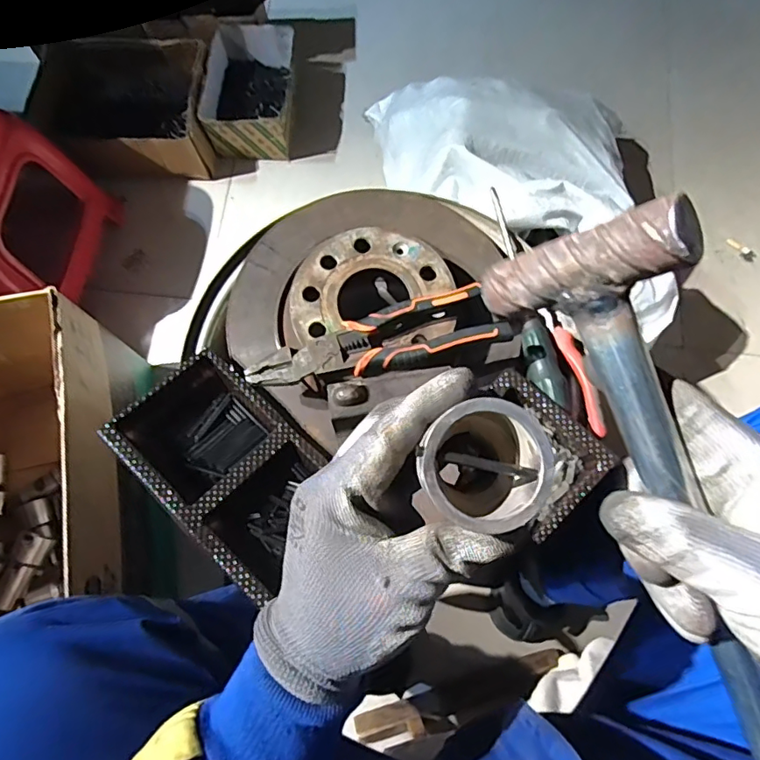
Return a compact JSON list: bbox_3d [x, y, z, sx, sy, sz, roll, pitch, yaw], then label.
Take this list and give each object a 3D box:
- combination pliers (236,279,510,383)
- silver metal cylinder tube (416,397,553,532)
[{"bbox_3d":[-0.003,-0.033,0.443,0.212,0.023,0.053,-13,74,-3],"label":"combination pliers"},{"bbox_3d":[0.040,0.035,0.208,0.047,0.035,0.046,0,74,0],"label":"silver metal cylinder tube"}]

